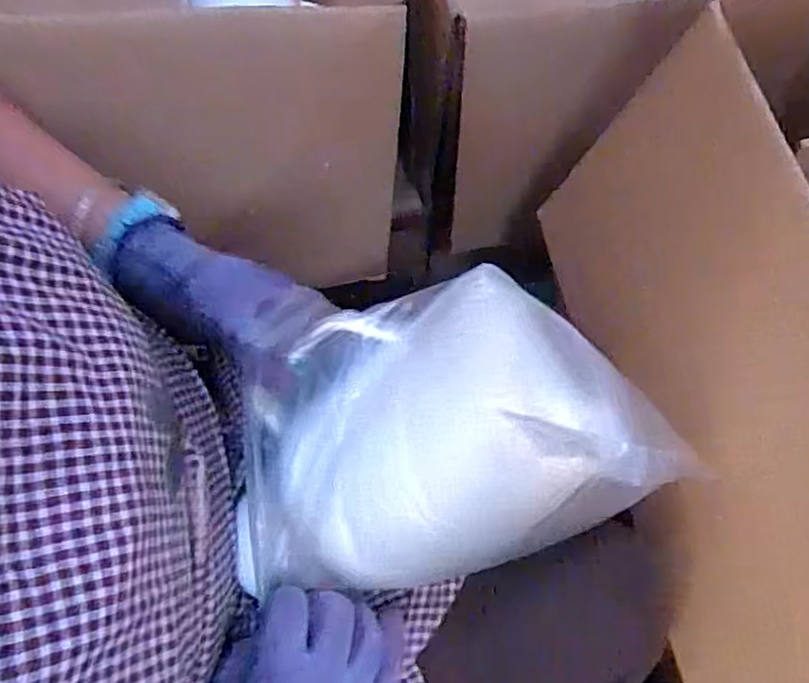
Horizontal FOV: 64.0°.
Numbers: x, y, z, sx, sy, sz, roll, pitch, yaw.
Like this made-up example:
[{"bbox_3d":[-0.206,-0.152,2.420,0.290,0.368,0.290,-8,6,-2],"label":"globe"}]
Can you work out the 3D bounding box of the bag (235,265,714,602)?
[{"bbox_3d":[0.019,0.051,0.365,0.240,0.064,0.148,-15,72,-6],"label":"bag"}]

